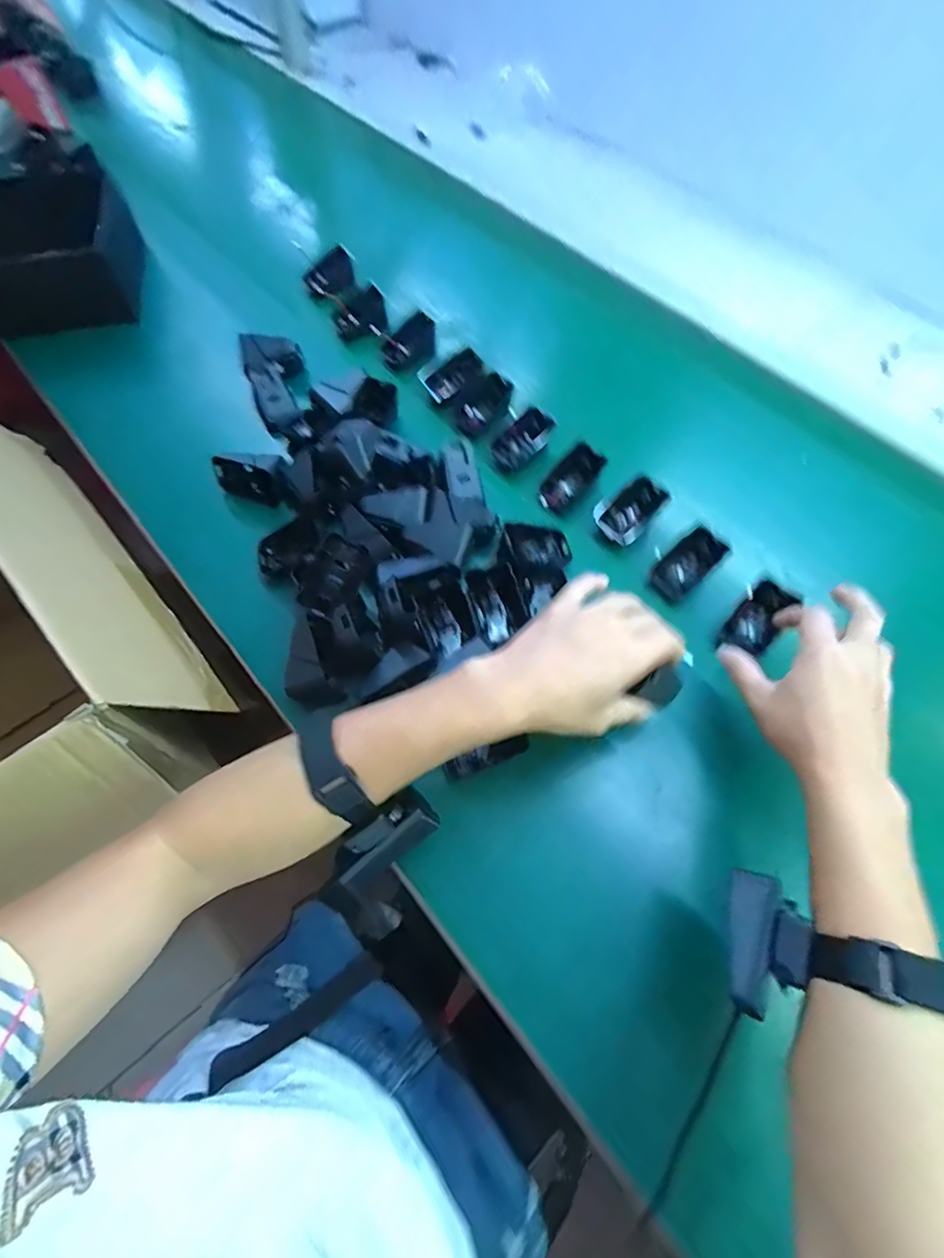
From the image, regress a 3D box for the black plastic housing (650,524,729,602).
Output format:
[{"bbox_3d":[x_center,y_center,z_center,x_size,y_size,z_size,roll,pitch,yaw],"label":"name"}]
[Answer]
[{"bbox_3d":[0.202,-0.061,0.504,0.067,0.010,0.038,-45,77,7],"label":"black plastic housing"}]

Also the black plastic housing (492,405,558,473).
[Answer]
[{"bbox_3d":[0.056,-0.200,0.572,0.069,0.017,0.047,-43,70,9],"label":"black plastic housing"}]

